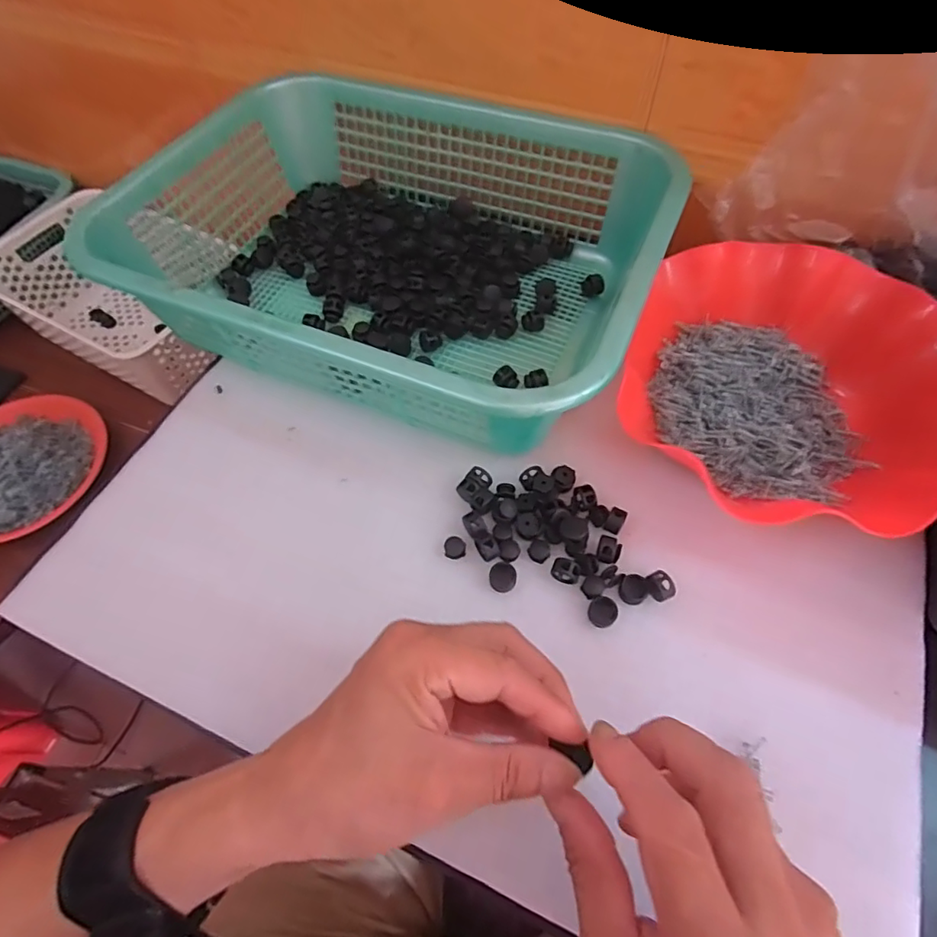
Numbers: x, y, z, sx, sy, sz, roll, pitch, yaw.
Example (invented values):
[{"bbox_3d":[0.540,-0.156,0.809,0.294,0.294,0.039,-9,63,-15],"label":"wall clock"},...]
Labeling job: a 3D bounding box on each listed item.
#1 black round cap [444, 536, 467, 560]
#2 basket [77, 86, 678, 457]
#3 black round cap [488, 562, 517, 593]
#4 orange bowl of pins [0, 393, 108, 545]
[{"bbox_3d":[-0.009,0.051,0.348,0.014,0.006,0.014,-1,60,1],"label":"black round cap"},{"bbox_3d":[-0.052,-0.177,0.415,0.379,0.097,0.284,21,63,13],"label":"basket"},{"bbox_3d":[0.022,0.067,0.336,0.017,0.004,0.018,-1,60,1],"label":"black round cap"},{"bbox_3d":[-0.522,-0.003,0.627,0.176,0.056,0.190,-1,60,1],"label":"orange bowl of pins"}]

